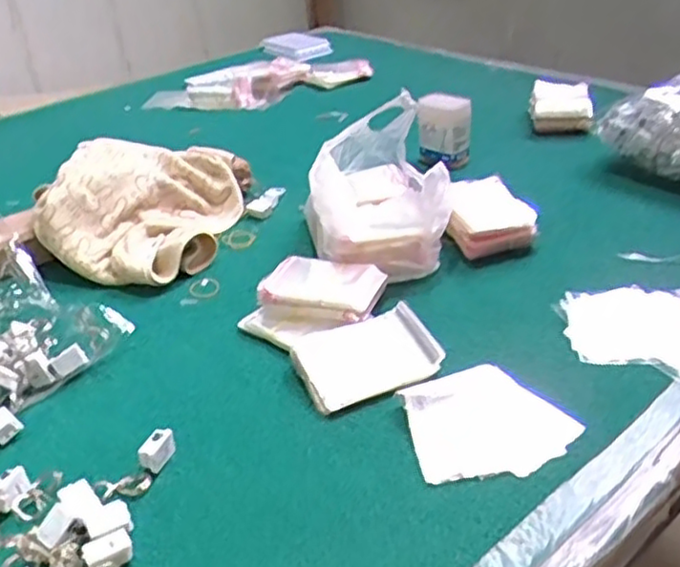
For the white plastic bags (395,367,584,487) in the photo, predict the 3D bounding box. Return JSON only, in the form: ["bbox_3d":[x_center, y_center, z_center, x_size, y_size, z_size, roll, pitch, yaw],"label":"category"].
[{"bbox_3d":[0.110,0.099,0.515,0.117,0.016,0.093,-8,31,-6],"label":"white plastic bags"}]

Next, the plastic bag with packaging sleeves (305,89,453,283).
[{"bbox_3d":[0.034,-0.104,0.728,0.129,0.147,0.175,-7,31,-6],"label":"plastic bag with packaging sleeves"}]

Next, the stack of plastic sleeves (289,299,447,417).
[{"bbox_3d":[0.022,0.060,0.574,0.109,0.011,0.078,-19,48,-10],"label":"stack of plastic sleeves"}]

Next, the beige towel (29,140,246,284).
[{"bbox_3d":[-0.222,-0.095,0.790,0.199,0.088,0.230,5,32,14],"label":"beige towel"}]

